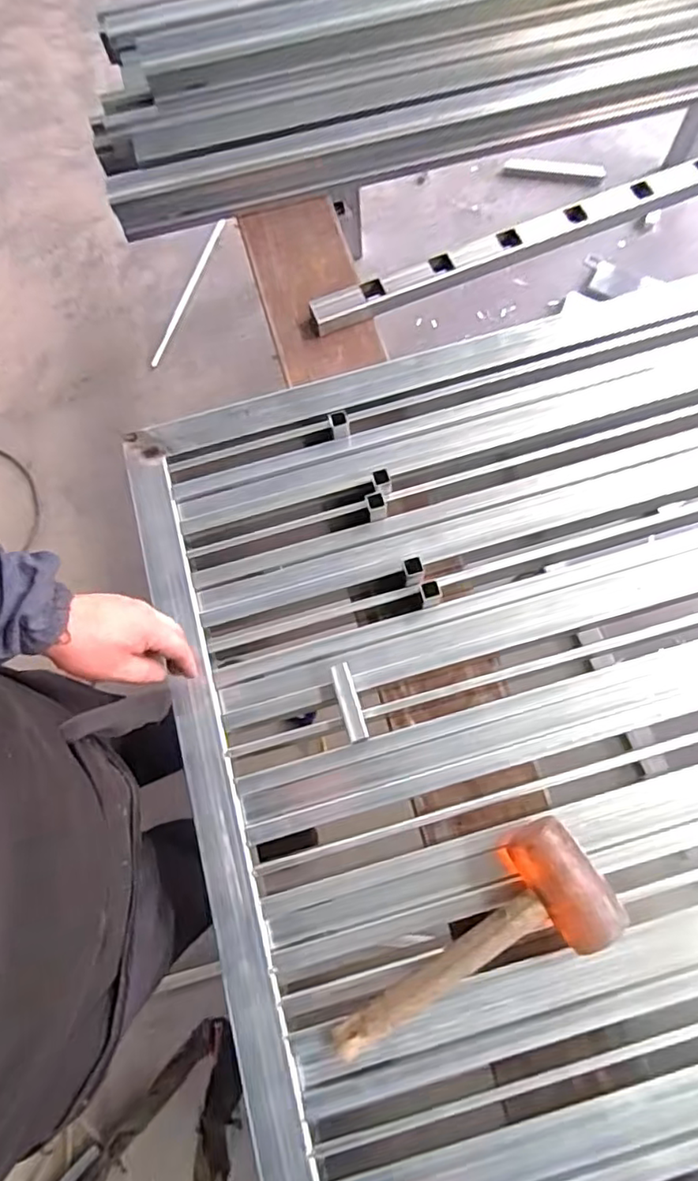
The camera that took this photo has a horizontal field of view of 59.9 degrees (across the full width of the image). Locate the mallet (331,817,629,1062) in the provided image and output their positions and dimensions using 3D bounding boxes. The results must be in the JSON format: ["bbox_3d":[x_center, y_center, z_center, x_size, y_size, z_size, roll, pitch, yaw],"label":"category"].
[{"bbox_3d":[0.112,0.334,0.548,0.279,0.063,0.116,-37,75,-8],"label":"mallet"}]

